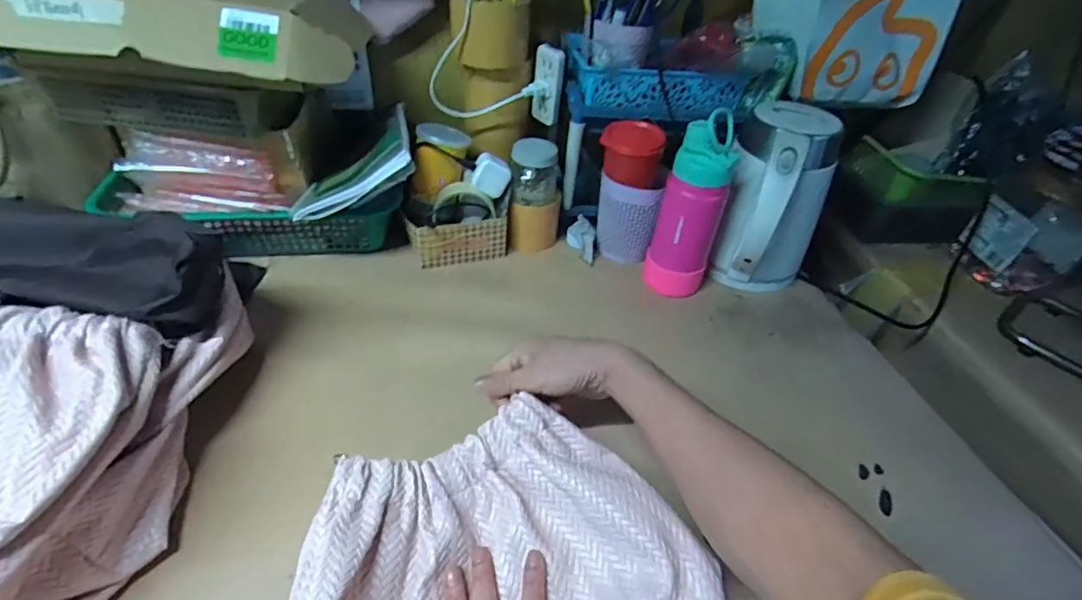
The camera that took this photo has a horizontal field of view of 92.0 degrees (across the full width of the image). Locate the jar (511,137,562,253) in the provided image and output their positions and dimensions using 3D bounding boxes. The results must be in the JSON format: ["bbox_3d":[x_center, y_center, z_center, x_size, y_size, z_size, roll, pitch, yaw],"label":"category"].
[{"bbox_3d":[-0.007,-0.138,0.716,0.068,0.140,0.068,4,41,-3],"label":"jar"}]

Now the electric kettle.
[{"bbox_3d":[0.289,-0.117,0.658,0.129,0.205,0.153,22,43,17],"label":"electric kettle"}]

